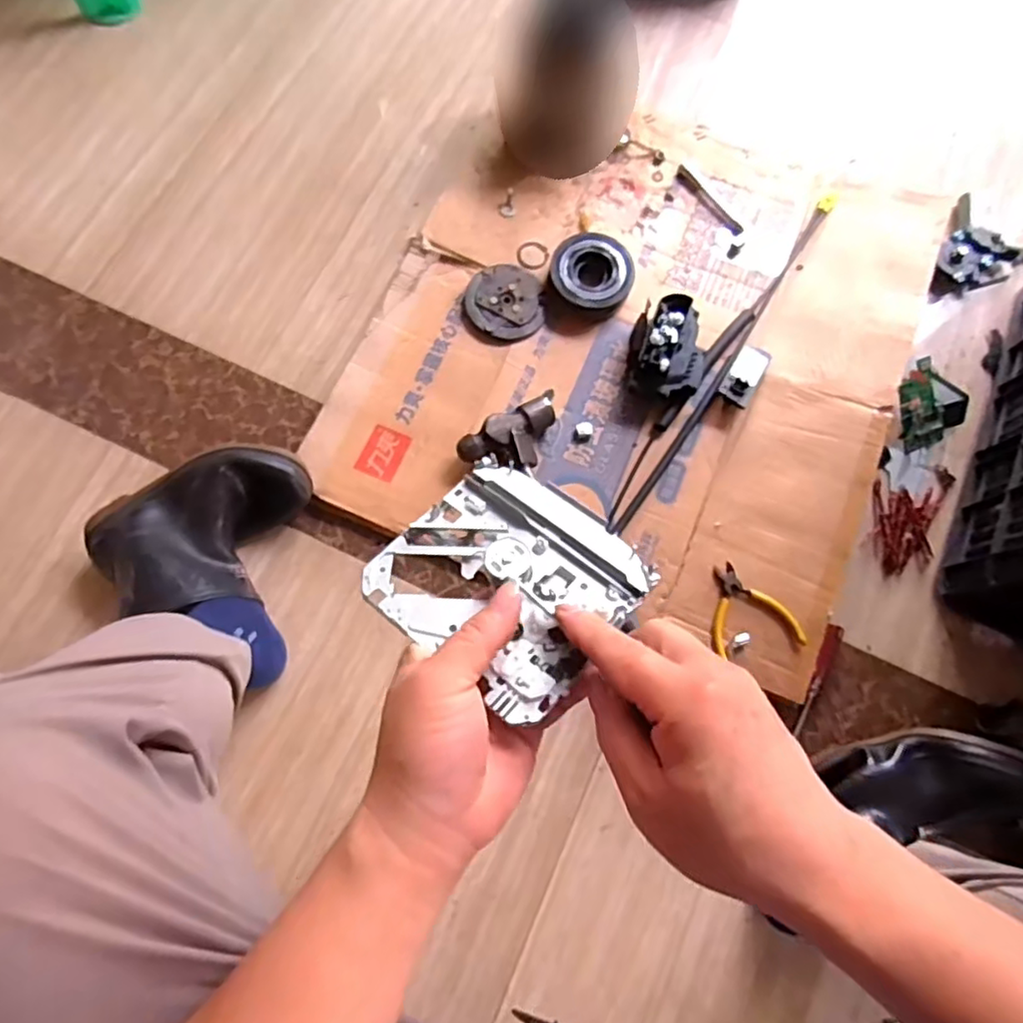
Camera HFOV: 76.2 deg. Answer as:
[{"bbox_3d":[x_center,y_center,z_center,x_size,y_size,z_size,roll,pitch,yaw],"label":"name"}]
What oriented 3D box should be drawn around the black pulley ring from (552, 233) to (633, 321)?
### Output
[{"bbox_3d":[0.100,-0.297,0.817,0.099,0.039,0.103,1,75,-2],"label":"black pulley ring"}]

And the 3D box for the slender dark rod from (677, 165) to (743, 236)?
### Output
[{"bbox_3d":[0.260,-0.412,0.864,0.018,0.011,0.122,-35,79,-10],"label":"slender dark rod"}]

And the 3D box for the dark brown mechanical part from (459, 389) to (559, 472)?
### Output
[{"bbox_3d":[0.010,-0.087,0.753,0.141,0.050,0.076,-33,76,-9],"label":"dark brown mechanical part"}]

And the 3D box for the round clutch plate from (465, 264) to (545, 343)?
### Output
[{"bbox_3d":[-0.008,-0.263,0.816,0.094,0.012,0.104,-5,76,-3],"label":"round clutch plate"}]

